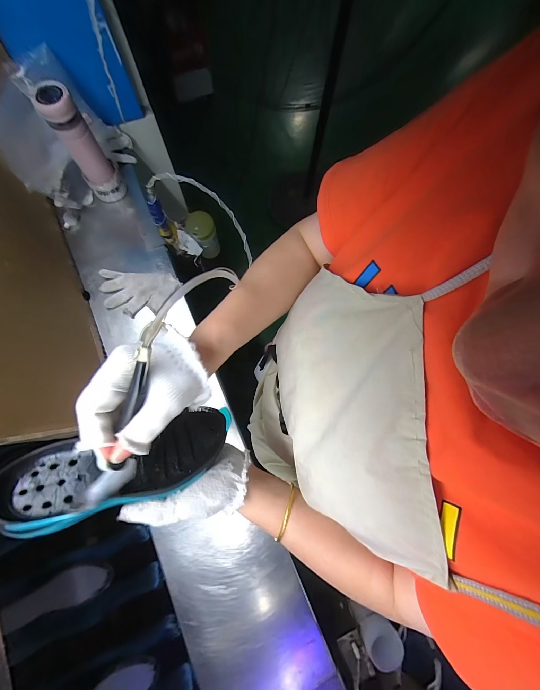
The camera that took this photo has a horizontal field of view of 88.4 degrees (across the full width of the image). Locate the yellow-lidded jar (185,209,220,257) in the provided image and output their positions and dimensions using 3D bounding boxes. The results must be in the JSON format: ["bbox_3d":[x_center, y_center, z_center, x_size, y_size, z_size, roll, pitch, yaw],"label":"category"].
[{"bbox_3d":[-0.195,-0.322,0.811,0.069,0.144,0.072,0,78,-2],"label":"yellow-lidded jar"}]

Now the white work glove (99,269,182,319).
[{"bbox_3d":[-0.312,-0.124,0.659,0.189,0.034,0.104,2,78,-1],"label":"white work glove"}]

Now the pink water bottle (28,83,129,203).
[{"bbox_3d":[-0.414,-0.431,0.635,0.081,0.252,0.069,-38,81,-9],"label":"pink water bottle"}]

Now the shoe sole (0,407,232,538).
[{"bbox_3d":[-0.142,0.116,0.278,0.210,0.042,0.072,-9,77,-23],"label":"shoe sole"}]

